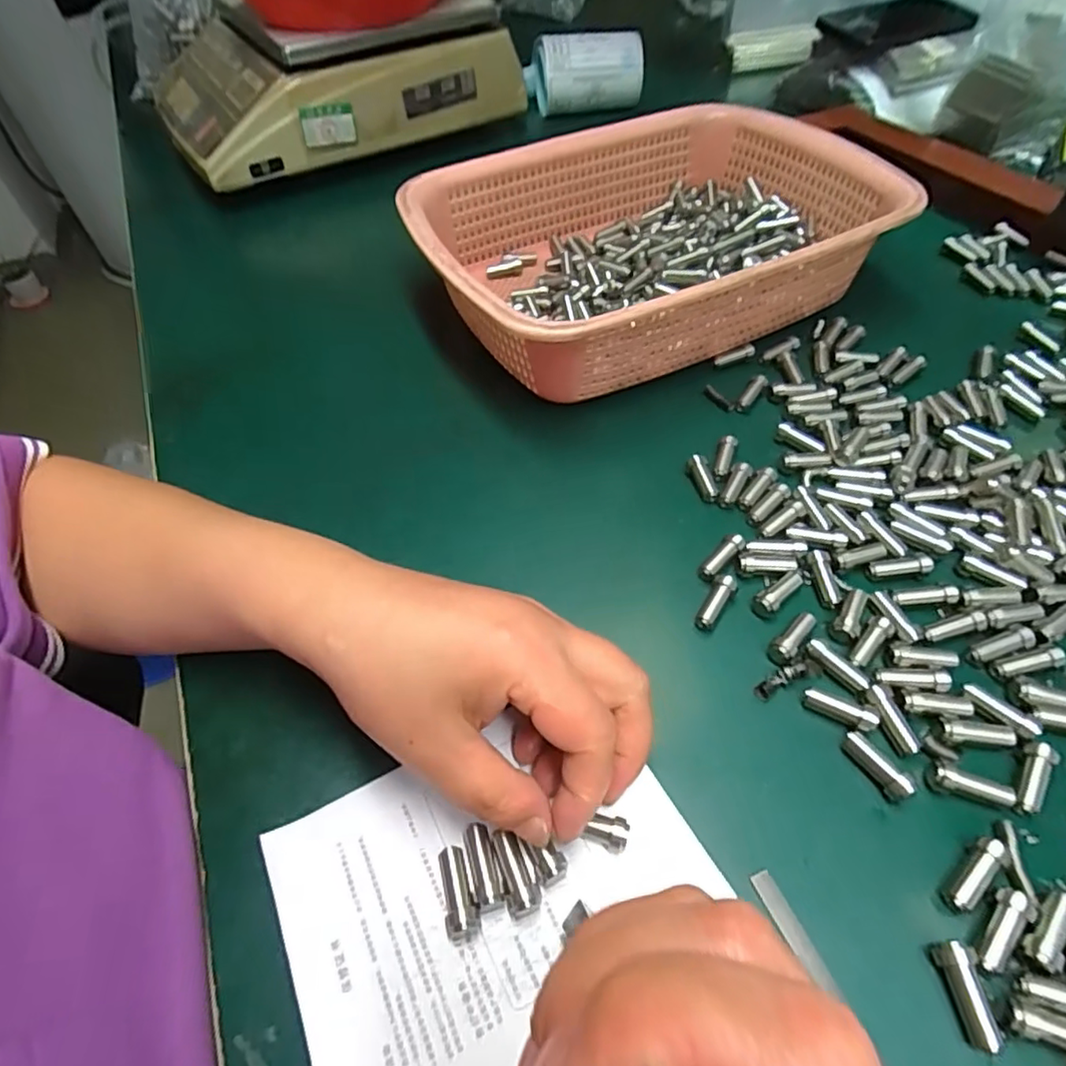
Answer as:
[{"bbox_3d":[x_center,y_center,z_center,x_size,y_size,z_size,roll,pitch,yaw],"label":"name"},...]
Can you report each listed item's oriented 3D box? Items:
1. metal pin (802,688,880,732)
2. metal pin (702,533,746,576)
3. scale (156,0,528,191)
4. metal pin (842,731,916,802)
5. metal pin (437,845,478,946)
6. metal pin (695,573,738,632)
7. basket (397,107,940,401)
[{"bbox_3d":[0.123,0.070,0.245,0.027,0.006,0.008,21,56,20],"label":"metal pin"},{"bbox_3d":[0.091,0.010,0.293,0.027,0.007,0.008,-36,57,-22],"label":"metal pin"},{"bbox_3d":[-0.214,-0.474,0.632,0.325,0.093,0.304,-30,56,-18],"label":"scale"},{"bbox_3d":[0.129,0.087,0.230,0.007,0.009,0.026,-25,53,-15],"label":"metal pin"},{"bbox_3d":[-0.027,0.124,0.211,0.010,0.009,0.029,-15,51,-7],"label":"metal pin"},{"bbox_3d":[0.083,0.031,0.278,0.009,0.008,0.028,24,57,22],"label":"metal pin"},{"bbox_3d":[0.079,-0.197,0.416,0.308,0.075,0.218,-23,53,-13],"label":"basket"}]

